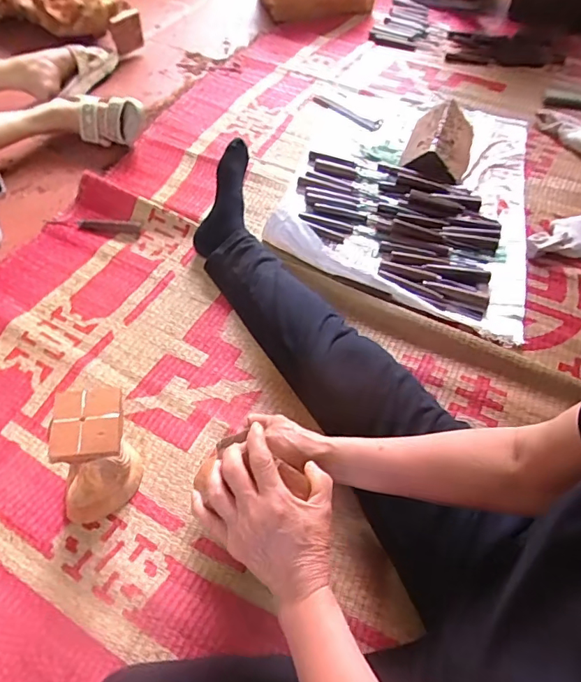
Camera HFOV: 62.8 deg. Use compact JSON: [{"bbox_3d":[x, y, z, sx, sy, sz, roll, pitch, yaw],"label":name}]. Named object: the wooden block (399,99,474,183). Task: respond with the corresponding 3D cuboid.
[{"bbox_3d":[0.326,-0.436,1.015,0.136,0.079,0.229,19,58,10],"label":"wooden block"}]

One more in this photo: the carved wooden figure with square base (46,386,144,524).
[{"bbox_3d":[-0.232,0.141,0.569,0.087,0.168,0.099,-7,57,-7],"label":"carved wooden figure with square base"}]

